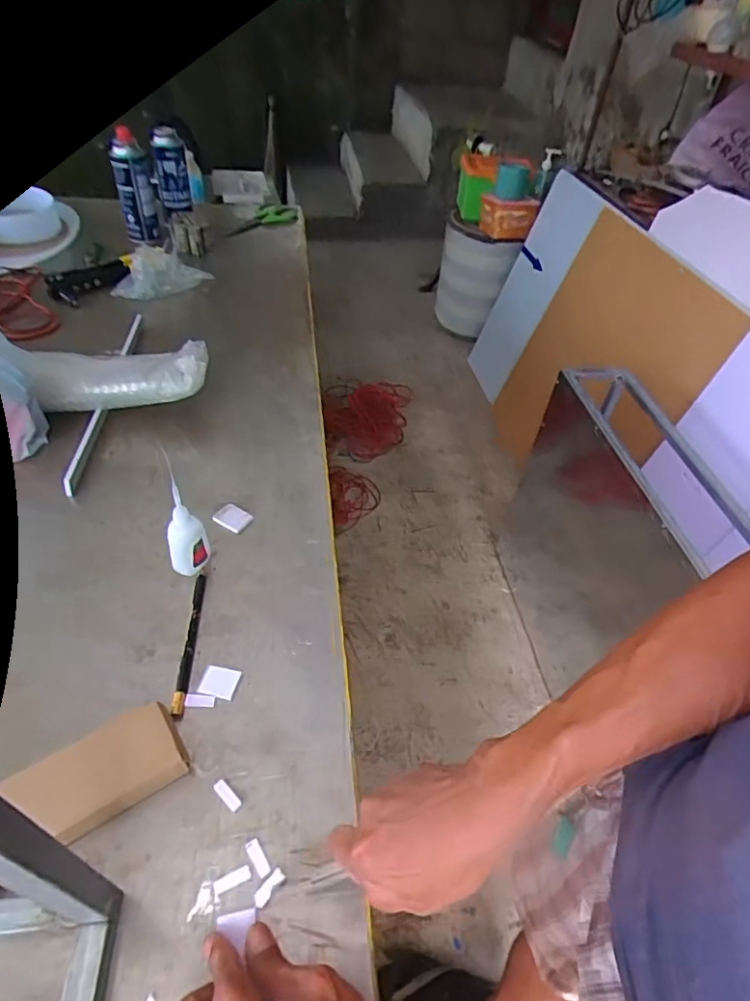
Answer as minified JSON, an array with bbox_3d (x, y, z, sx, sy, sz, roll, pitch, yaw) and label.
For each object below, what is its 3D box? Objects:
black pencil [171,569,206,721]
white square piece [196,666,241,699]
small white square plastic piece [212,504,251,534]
[{"bbox_3d":[-0.172,0.128,0.513,0.011,0.008,0.153,1,45,-7],"label":"black pencil"},{"bbox_3d":[-0.139,0.162,0.493,0.030,0.005,0.028,12,45,5],"label":"white square piece"},{"bbox_3d":[-0.163,0.019,0.626,0.040,0.009,0.028,23,47,15],"label":"small white square plastic piece"}]

